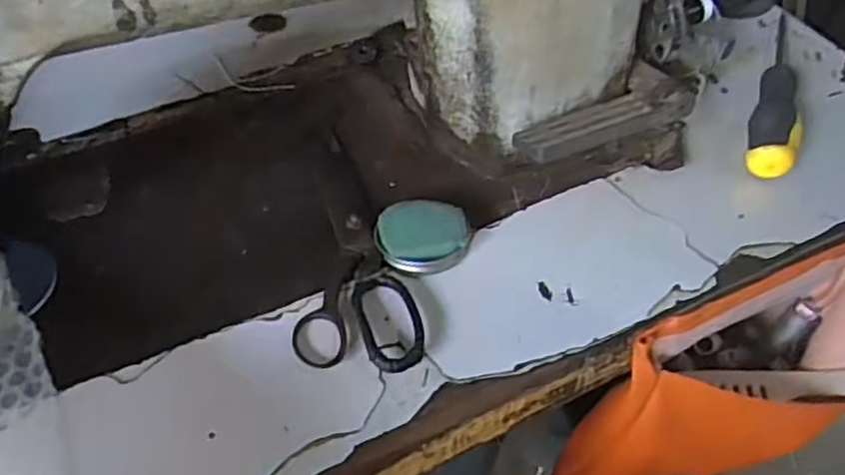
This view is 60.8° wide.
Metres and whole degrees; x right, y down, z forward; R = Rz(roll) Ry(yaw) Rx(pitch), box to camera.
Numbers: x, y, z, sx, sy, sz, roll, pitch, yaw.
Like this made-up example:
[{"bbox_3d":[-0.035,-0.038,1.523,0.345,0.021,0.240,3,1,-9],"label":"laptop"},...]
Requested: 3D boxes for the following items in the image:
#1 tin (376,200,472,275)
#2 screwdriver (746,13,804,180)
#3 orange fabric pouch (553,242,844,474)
[{"bbox_3d":[0.001,-0.001,0.424,0.053,0.017,0.046,7,50,3],"label":"tin"},{"bbox_3d":[0.257,-0.111,0.516,0.031,0.026,0.195,20,52,13],"label":"screwdriver"},{"bbox_3d":[0.212,0.101,0.484,0.204,0.174,0.086,-23,55,-21],"label":"orange fabric pouch"}]

